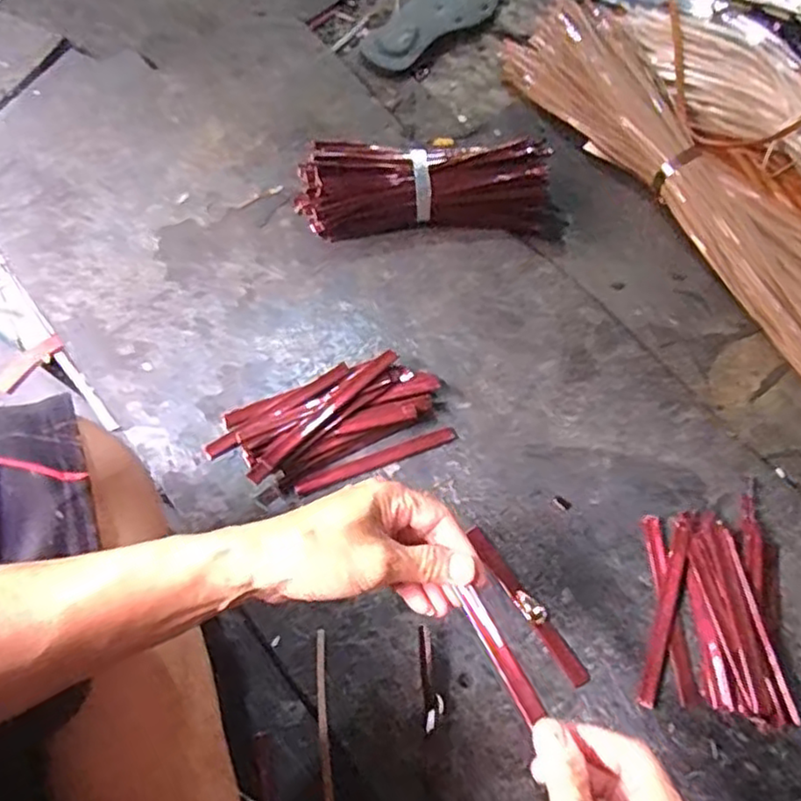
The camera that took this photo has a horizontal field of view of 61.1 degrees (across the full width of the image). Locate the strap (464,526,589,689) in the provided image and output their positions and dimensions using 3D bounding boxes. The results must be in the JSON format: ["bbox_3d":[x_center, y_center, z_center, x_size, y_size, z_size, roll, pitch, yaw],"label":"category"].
[{"bbox_3d":[0.102,0.164,0.549,0.016,0.004,0.143,-32,73,-17],"label":"strap"}]

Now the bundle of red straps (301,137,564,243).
[{"bbox_3d":[0.034,-0.218,0.700,0.281,0.066,0.074,-2,66,-1],"label":"bundle of red straps"}]

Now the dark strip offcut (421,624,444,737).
[{"bbox_3d":[0.022,0.210,0.509,0.015,0.009,0.076,-5,79,-4],"label":"dark strip offcut"}]

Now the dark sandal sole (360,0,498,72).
[{"bbox_3d":[0.034,-0.499,0.883,0.097,0.020,0.239,44,70,13],"label":"dark sandal sole"}]

